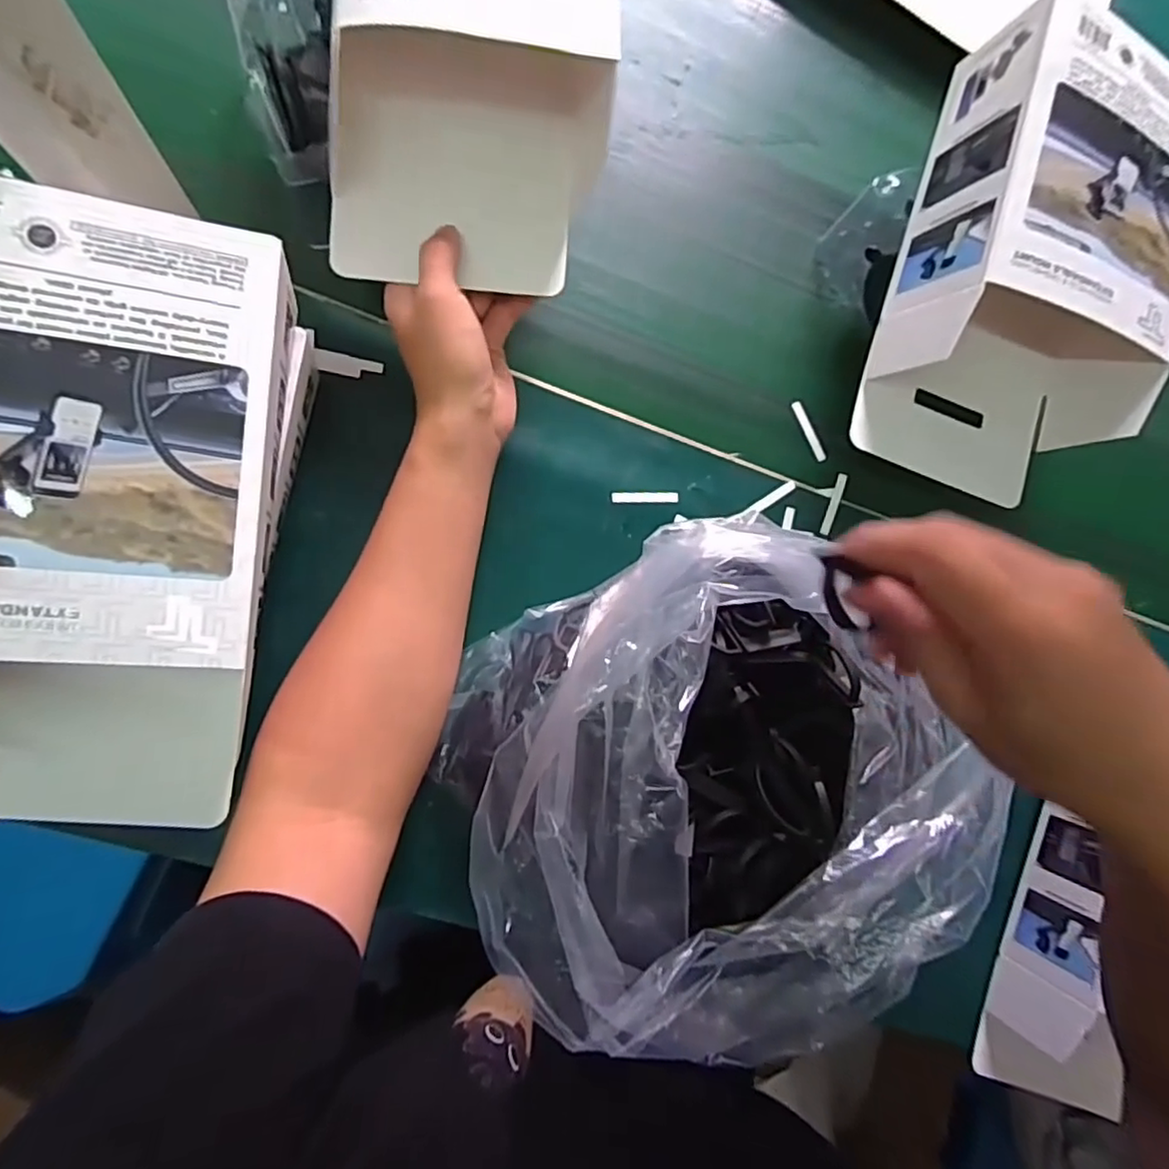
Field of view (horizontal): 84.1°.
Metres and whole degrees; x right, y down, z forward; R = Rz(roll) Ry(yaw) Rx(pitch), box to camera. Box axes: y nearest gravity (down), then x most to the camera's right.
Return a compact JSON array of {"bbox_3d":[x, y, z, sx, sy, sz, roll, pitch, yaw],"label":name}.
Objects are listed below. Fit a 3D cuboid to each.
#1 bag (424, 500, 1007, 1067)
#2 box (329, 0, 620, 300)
[{"bbox_3d":[0.085,0.105,0.336,0.261,0.105,0.246,-32,88,-3],"label":"bag"},{"bbox_3d":[-0.053,-0.290,0.335,0.139,0.084,0.243,7,87,-1],"label":"box"}]

